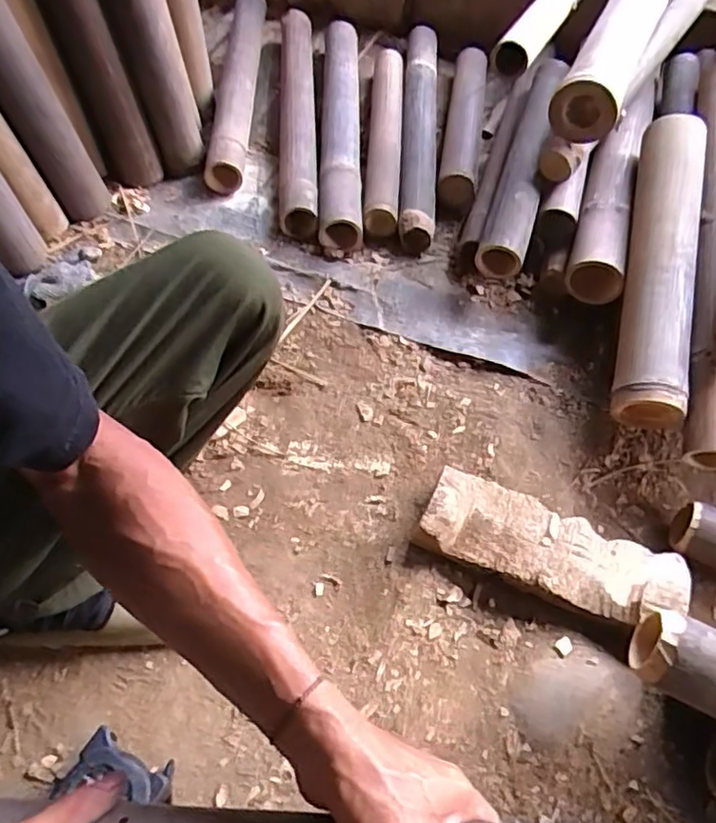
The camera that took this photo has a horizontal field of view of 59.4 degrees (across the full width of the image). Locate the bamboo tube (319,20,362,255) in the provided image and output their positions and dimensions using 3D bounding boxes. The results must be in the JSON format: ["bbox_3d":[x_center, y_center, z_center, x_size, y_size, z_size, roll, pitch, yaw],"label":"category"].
[{"bbox_3d":[-0.031,-0.498,1.091,0.063,0.062,0.545,1,58,-3],"label":"bamboo tube"}]

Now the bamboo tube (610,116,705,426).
[{"bbox_3d":[0.404,-0.205,0.835,0.081,0.082,0.450,12,73,4],"label":"bamboo tube"}]

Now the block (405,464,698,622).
[{"bbox_3d":[0.216,0.155,0.710,0.284,0.060,0.102,22,57,11],"label":"block"}]

